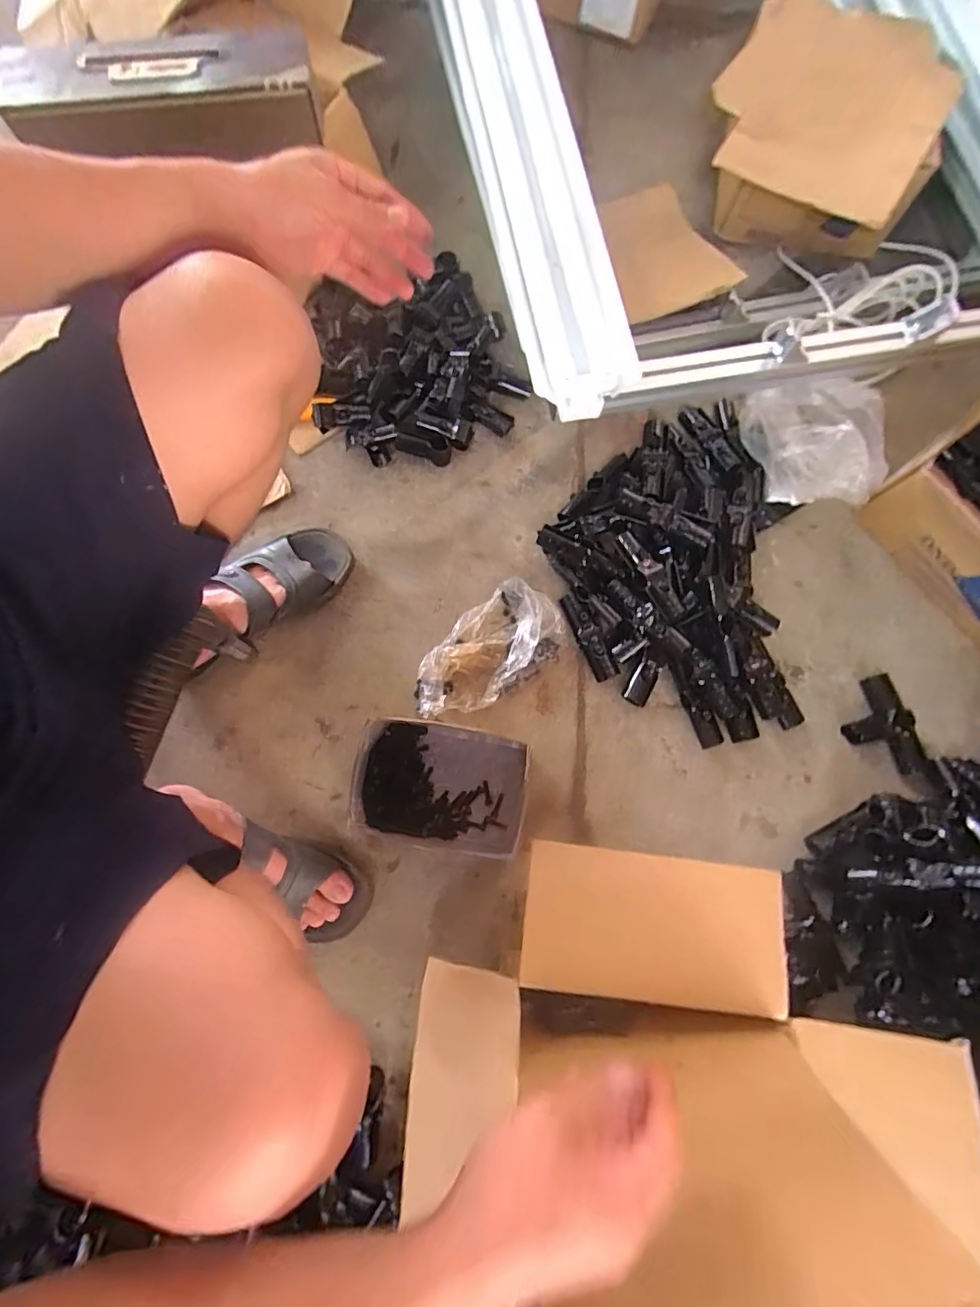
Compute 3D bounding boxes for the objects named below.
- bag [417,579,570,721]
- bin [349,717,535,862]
[{"bbox_3d":[-0.005,-0.001,0.693,0.223,0.036,0.120,-33,79,-9],"label":"bag"},{"bbox_3d":[-0.061,0.157,0.637,0.211,0.075,0.147,9,76,1],"label":"bin"}]

